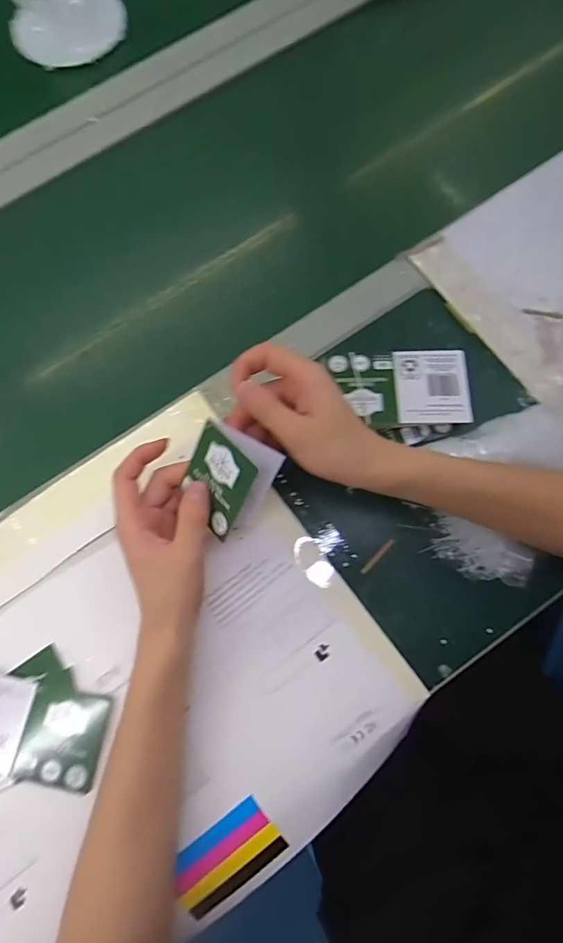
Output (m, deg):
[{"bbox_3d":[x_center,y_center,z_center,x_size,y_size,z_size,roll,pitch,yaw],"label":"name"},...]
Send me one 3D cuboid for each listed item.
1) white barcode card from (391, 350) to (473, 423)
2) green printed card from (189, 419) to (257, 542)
[{"bbox_3d":[0.137,-0.078,0.424,0.065,0.009,0.069,-1,77,1],"label":"white barcode card"},{"bbox_3d":[-0.047,0.006,0.340,0.060,0.006,0.066,41,119,28],"label":"green printed card"}]

